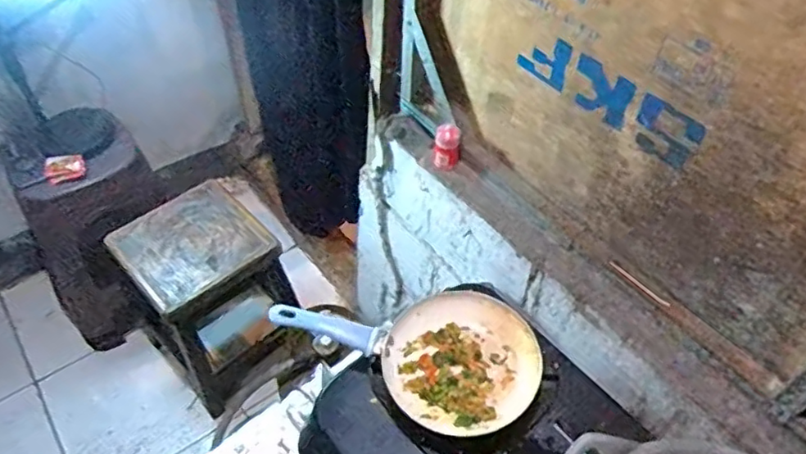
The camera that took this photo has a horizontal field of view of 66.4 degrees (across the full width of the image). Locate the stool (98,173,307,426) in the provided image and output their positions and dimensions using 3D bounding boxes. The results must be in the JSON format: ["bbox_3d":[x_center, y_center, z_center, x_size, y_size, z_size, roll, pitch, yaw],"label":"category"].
[{"bbox_3d":[-0.457,0.185,1.607,0.346,0.503,0.358,-33,57,-26],"label":"stool"}]

